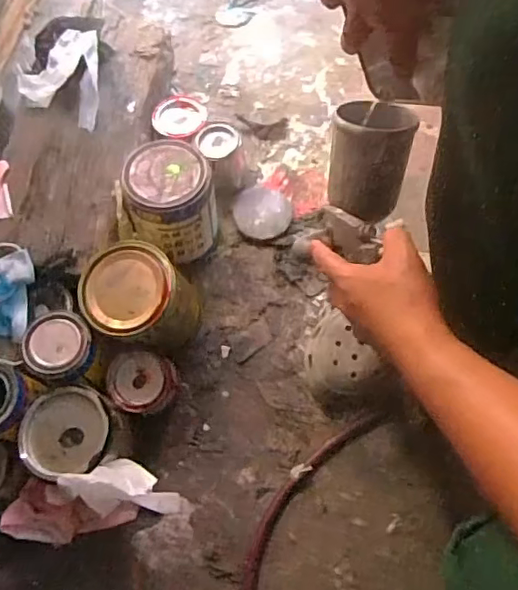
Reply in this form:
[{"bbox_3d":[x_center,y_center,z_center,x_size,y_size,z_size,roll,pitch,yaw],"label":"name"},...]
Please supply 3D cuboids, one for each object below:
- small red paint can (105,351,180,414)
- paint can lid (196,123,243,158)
[{"bbox_3d":[-0.133,0.103,0.654,0.075,0.079,0.064,-41,72,-13],"label":"small red paint can"},{"bbox_3d":[-0.053,-0.203,0.738,0.056,0.018,0.051,-1,68,2],"label":"paint can lid"}]

